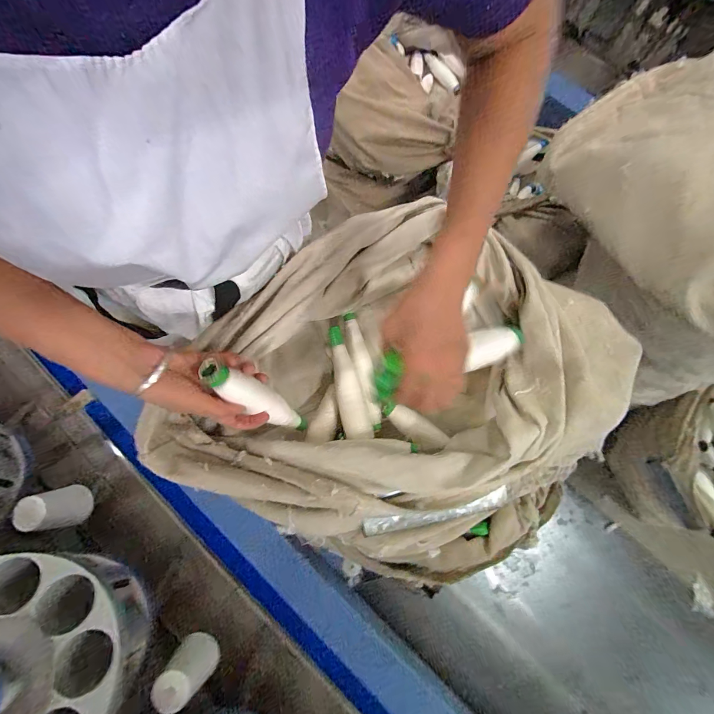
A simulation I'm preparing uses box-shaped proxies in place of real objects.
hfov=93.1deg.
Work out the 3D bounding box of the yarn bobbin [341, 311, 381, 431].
[{"bbox_3d":[0.010,0.019,0.520,0.028,0.032,0.181,-11,76,-4],"label":"yarn bobbin"}]

